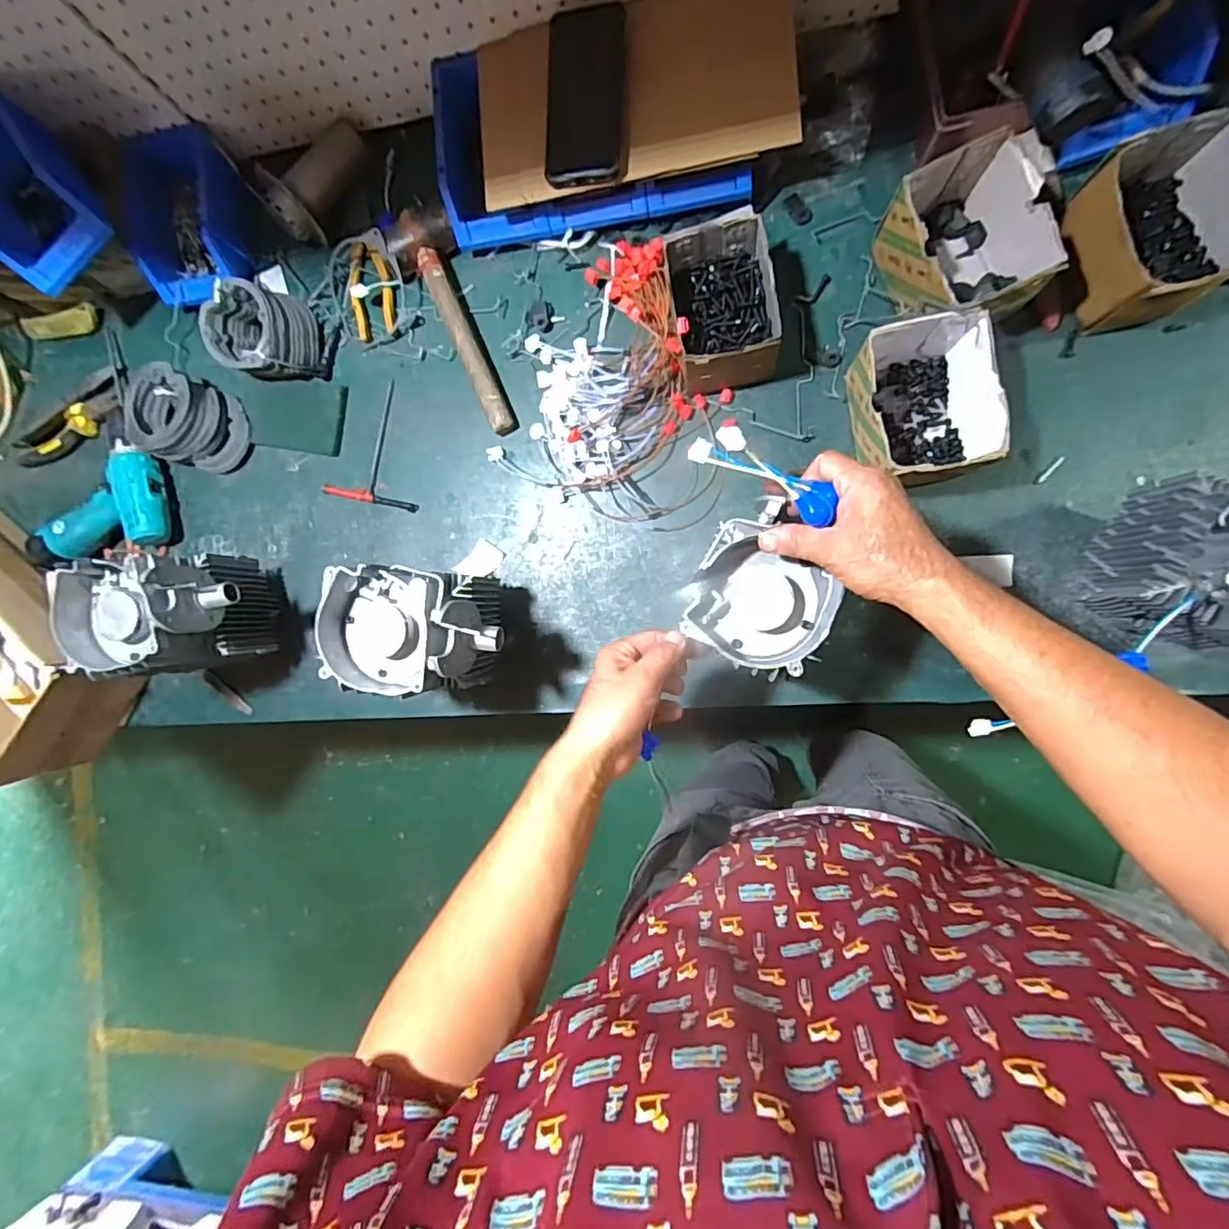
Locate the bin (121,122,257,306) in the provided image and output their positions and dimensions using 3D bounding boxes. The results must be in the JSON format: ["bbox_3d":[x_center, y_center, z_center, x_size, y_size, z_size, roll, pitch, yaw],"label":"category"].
[{"bbox_3d":[-0.528,-0.492,0.739,0.158,0.086,0.197,7,91,10],"label":"bin"}]

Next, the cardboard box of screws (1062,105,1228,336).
[{"bbox_3d":[0.519,-0.369,0.566,0.117,0.100,0.152,-16,87,9],"label":"cardboard box of screws"}]

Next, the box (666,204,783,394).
[{"bbox_3d":[0.113,-0.323,0.624,0.107,0.088,0.145,-14,87,10],"label":"box"}]

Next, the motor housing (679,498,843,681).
[{"bbox_3d":[0.126,-0.017,0.482,0.113,0.052,0.121,30,95,9],"label":"motor housing"}]

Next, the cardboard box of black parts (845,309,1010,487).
[{"bbox_3d":[0.310,-0.213,0.595,0.116,0.101,0.158,-10,88,10],"label":"cardboard box of black parts"}]

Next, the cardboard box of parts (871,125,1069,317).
[{"bbox_3d":[0.352,-0.367,0.581,0.134,0.097,0.152,-18,87,9],"label":"cardboard box of parts"}]

